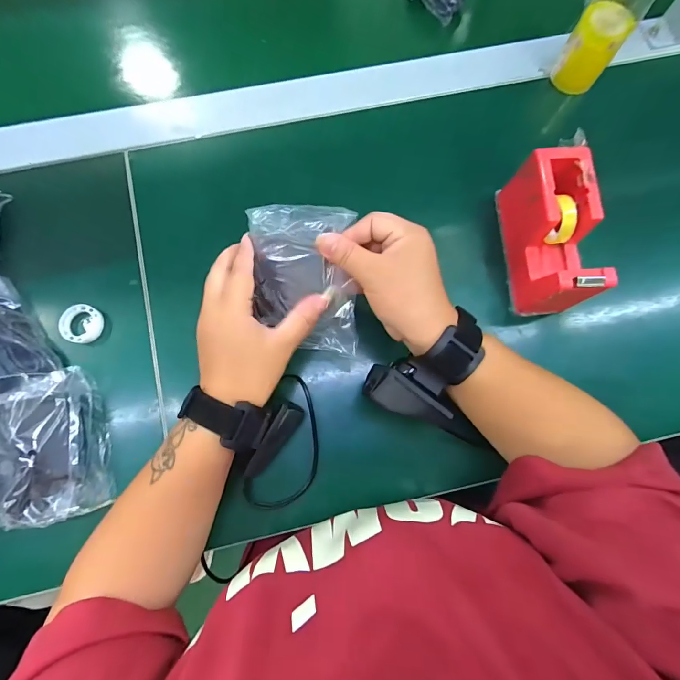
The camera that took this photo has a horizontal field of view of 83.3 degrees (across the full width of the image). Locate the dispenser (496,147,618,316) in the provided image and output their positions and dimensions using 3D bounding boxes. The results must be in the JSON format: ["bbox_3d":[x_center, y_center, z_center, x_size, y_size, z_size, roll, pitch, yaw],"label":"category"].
[{"bbox_3d":[0.193,-0.095,0.351,0.054,0.072,0.129,-3,79,-2],"label":"dispenser"}]

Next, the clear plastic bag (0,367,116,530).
[{"bbox_3d":[-0.247,0.088,0.319,0.078,0.050,0.123,-11,79,-4],"label":"clear plastic bag"}]

